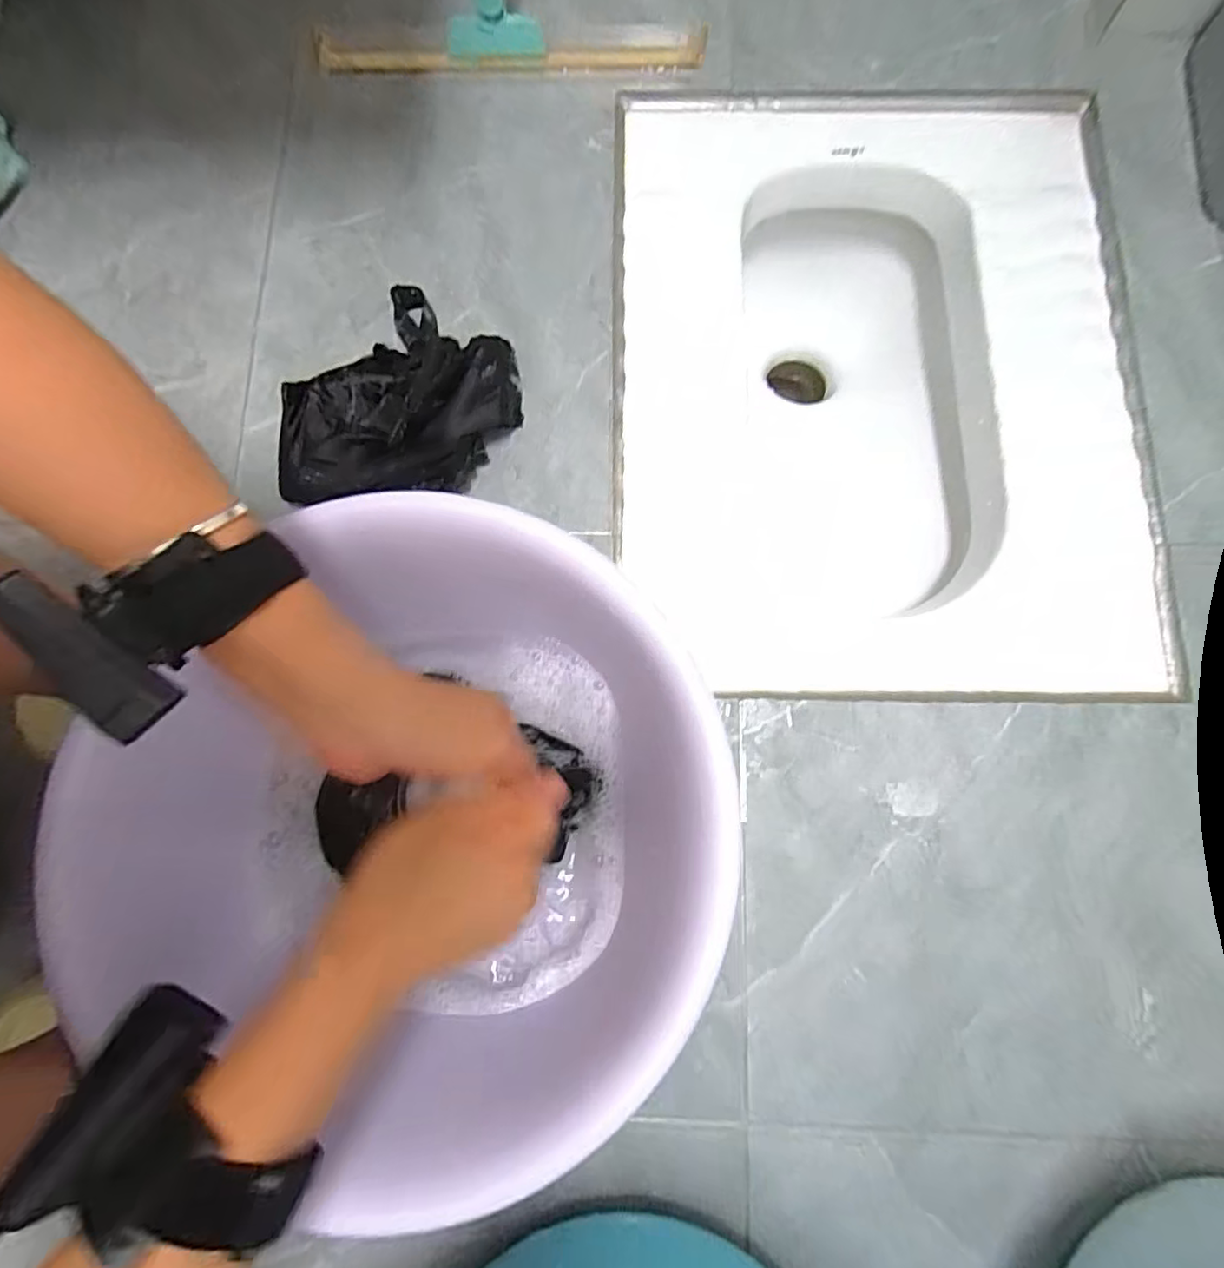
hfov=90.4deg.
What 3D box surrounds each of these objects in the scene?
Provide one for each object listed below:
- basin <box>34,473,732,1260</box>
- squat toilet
[{"bbox_3d":[-0.118,0.099,0.377,0.368,0.127,0.334,24,80,5],"label":"basin"},{"bbox_3d":[0.216,-0.200,0.590,0.420,0.189,0.538,0,79,1],"label":"squat toilet"}]

